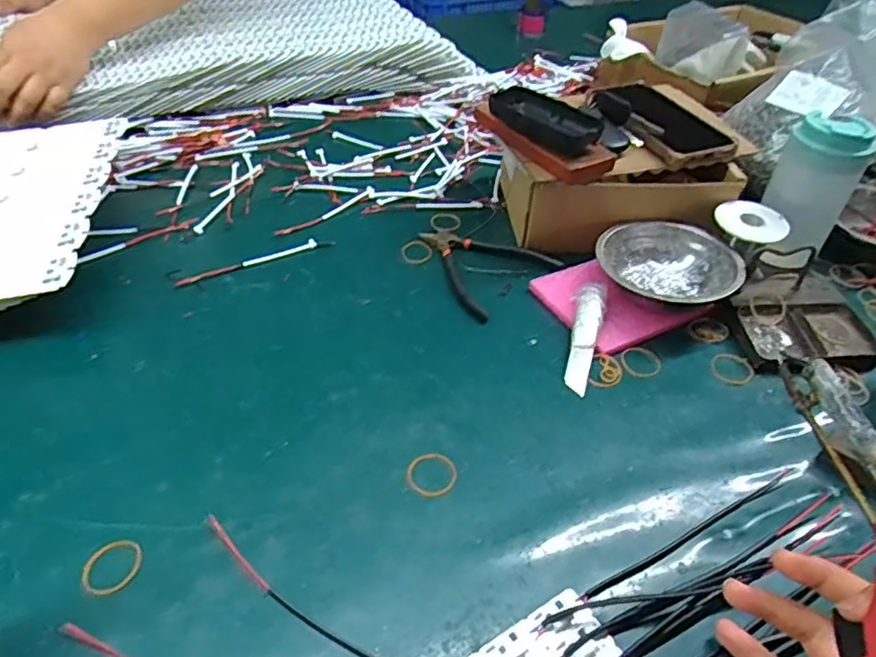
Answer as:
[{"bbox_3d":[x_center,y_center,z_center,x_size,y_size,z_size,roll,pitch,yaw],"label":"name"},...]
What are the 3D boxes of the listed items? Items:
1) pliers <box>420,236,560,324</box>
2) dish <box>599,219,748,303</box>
[{"bbox_3d":[0.032,-0.066,0.620,0.133,0.015,0.114,33,49,29],"label":"pliers"},{"bbox_3d":[0.213,-0.053,0.584,0.127,0.046,0.110,25,46,23],"label":"dish"}]

